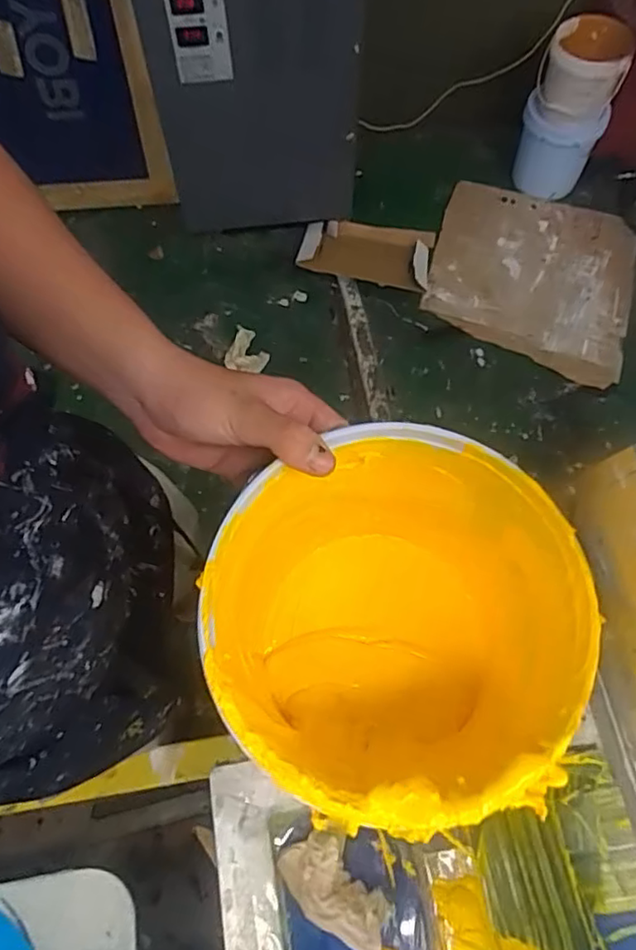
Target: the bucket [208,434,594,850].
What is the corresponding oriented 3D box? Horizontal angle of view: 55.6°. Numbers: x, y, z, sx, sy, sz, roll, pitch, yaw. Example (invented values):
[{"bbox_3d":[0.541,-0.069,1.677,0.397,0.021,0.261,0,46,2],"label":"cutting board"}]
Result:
[{"bbox_3d":[0.042,0.104,0.390,0.197,0.186,0.197,0,65,-1],"label":"bucket"}]

